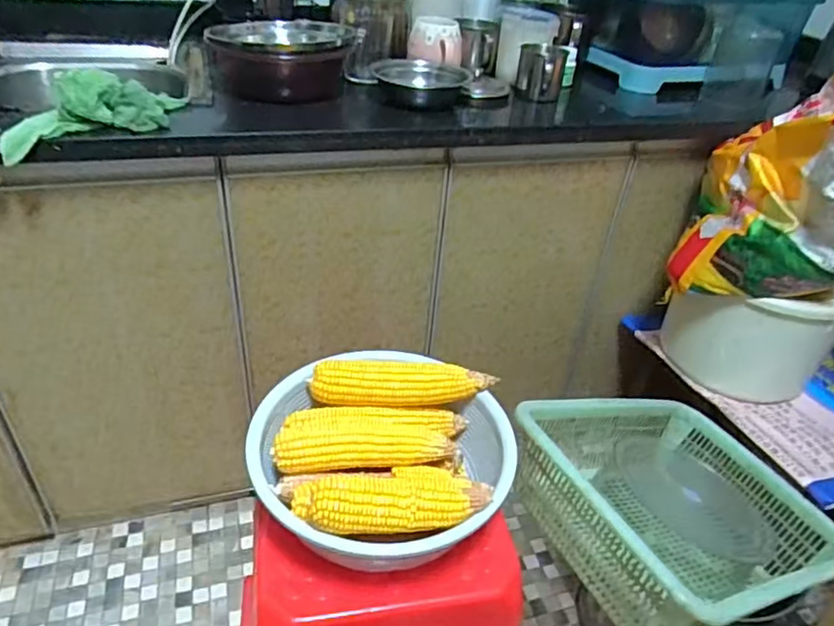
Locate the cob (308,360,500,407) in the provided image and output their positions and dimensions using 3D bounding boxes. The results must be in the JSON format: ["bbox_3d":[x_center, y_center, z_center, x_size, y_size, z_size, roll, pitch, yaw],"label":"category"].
[{"bbox_3d":[-0.017,0.085,0.720,0.215,0.045,0.040,4,36,-3],"label":"cob"}]

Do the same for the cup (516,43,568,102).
[{"bbox_3d":[0.208,-0.405,1.013,0.075,0.079,0.075,11,36,7],"label":"cup"}]

